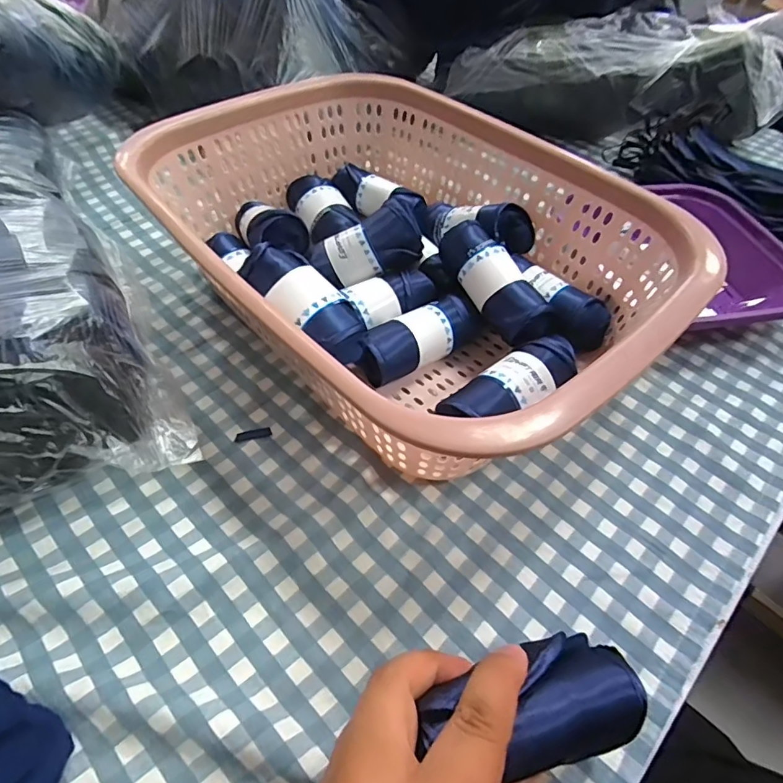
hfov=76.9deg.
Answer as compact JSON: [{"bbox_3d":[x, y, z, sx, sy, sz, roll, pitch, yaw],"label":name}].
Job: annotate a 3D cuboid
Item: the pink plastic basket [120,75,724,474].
[{"bbox_3d":[0.007,-0.100,0.367,0.269,0.106,0.359,-33,60,-25],"label":"pink plastic basket"}]

